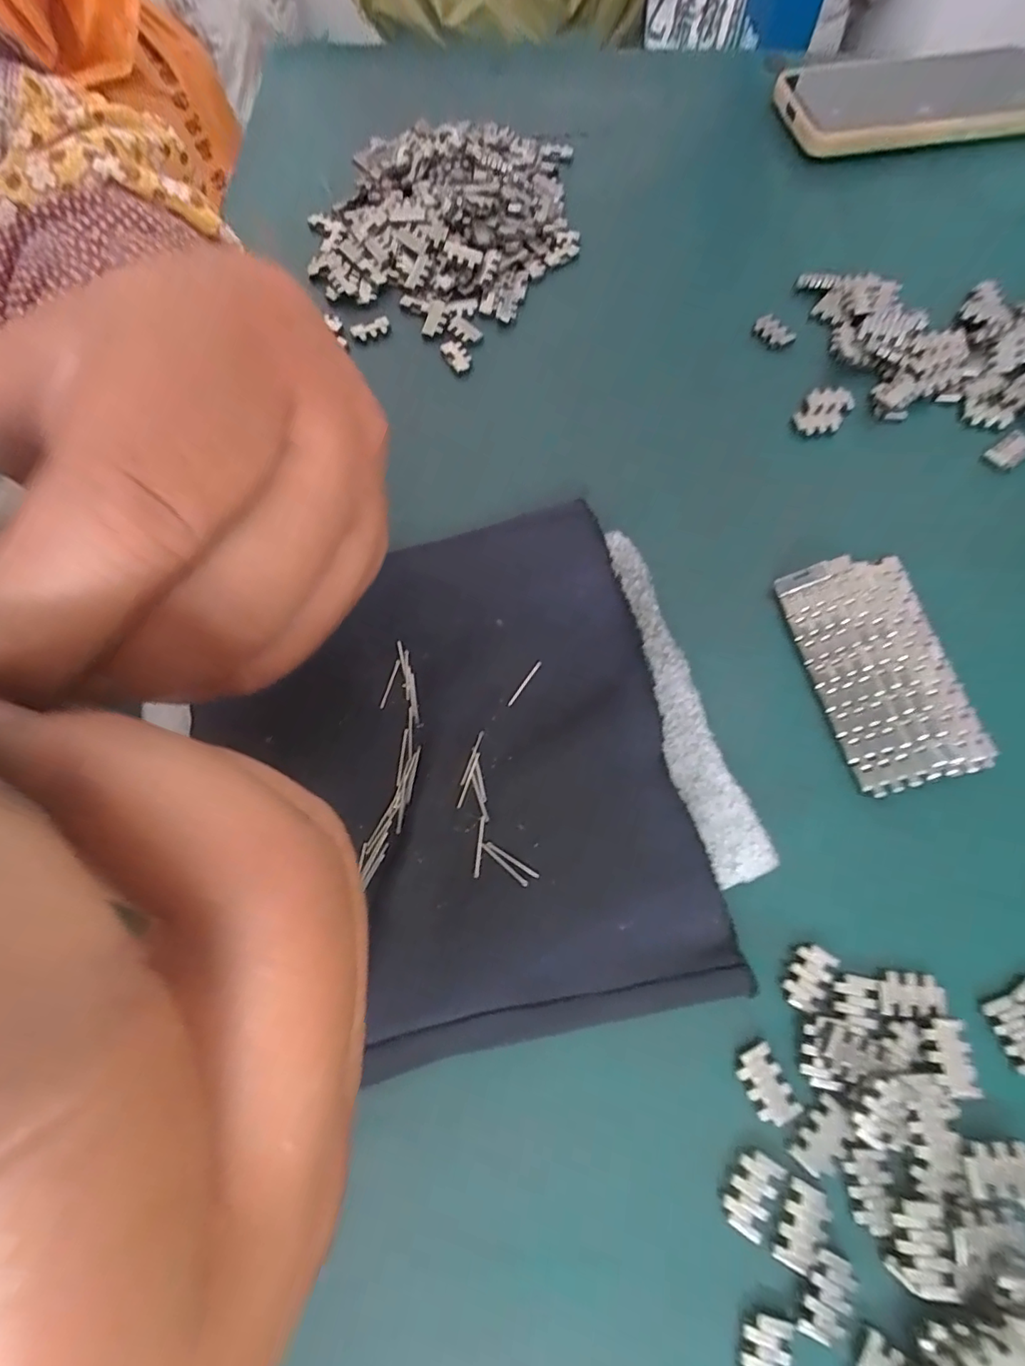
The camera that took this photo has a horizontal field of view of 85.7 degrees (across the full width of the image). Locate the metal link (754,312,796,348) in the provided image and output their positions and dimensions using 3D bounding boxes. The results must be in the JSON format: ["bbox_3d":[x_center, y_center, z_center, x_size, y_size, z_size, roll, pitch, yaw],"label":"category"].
[{"bbox_3d":[0.129,-0.173,0.272,0.011,0.006,0.021,-34,73,-10],"label":"metal link"}]

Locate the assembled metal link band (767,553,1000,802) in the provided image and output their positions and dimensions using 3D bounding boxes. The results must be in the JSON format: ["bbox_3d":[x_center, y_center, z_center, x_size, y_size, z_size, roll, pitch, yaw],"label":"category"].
[{"bbox_3d":[0.139,-0.007,0.205,0.049,0.012,0.086,-12,70,-4],"label":"assembled metal link band"}]

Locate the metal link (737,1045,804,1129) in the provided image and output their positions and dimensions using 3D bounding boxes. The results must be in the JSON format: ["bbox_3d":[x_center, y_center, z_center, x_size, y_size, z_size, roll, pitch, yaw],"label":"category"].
[{"bbox_3d":[0.077,0.122,0.165,0.012,0.004,0.022,-23,71,-8],"label":"metal link"}]

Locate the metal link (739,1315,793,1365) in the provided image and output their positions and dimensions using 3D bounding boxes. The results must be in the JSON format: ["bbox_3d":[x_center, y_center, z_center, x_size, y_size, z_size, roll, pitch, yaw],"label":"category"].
[{"bbox_3d":[0.066,0.179,0.143,0.012,0.004,0.020,13,70,5],"label":"metal link"}]

